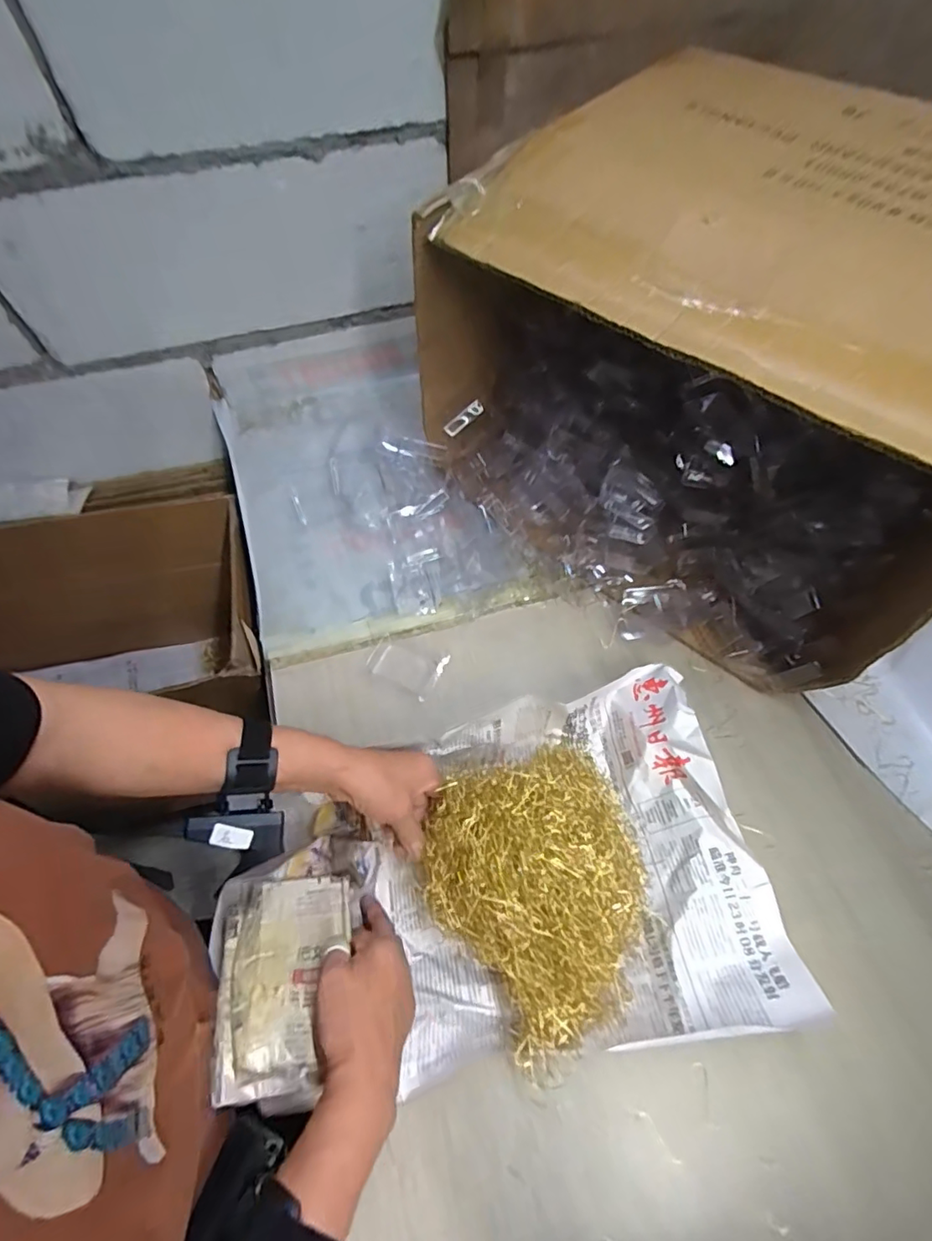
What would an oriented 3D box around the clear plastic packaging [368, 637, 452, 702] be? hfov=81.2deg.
[{"bbox_3d":[-0.071,0.054,0.650,0.085,0.011,0.058,26,62,14],"label":"clear plastic packaging"}]

